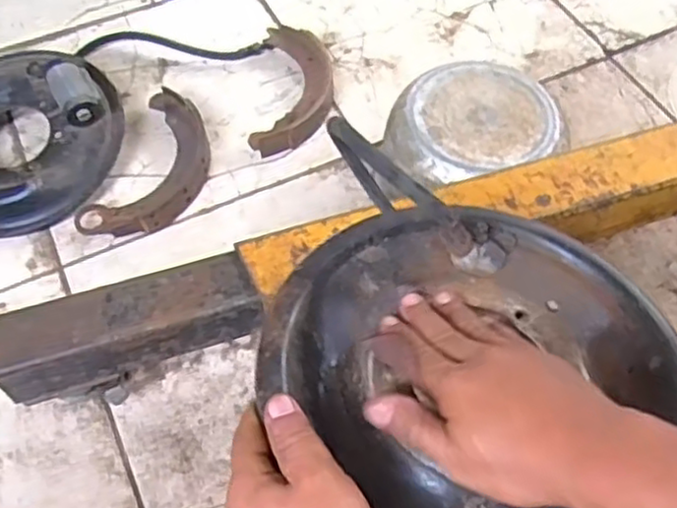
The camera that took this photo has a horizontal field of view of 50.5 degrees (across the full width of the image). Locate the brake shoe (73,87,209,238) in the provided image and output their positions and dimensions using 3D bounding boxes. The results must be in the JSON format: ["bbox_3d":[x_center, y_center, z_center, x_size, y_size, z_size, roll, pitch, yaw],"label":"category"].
[{"bbox_3d":[-0.227,-0.109,0.908,0.121,0.034,0.223,18,61,10],"label":"brake shoe"}]

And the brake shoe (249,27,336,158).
[{"bbox_3d":[-0.056,-0.223,0.978,0.099,0.034,0.216,5,60,2],"label":"brake shoe"}]

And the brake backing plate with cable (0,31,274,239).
[{"bbox_3d":[-0.341,-0.215,0.945,0.252,0.080,0.474,38,66,19],"label":"brake backing plate with cable"}]

